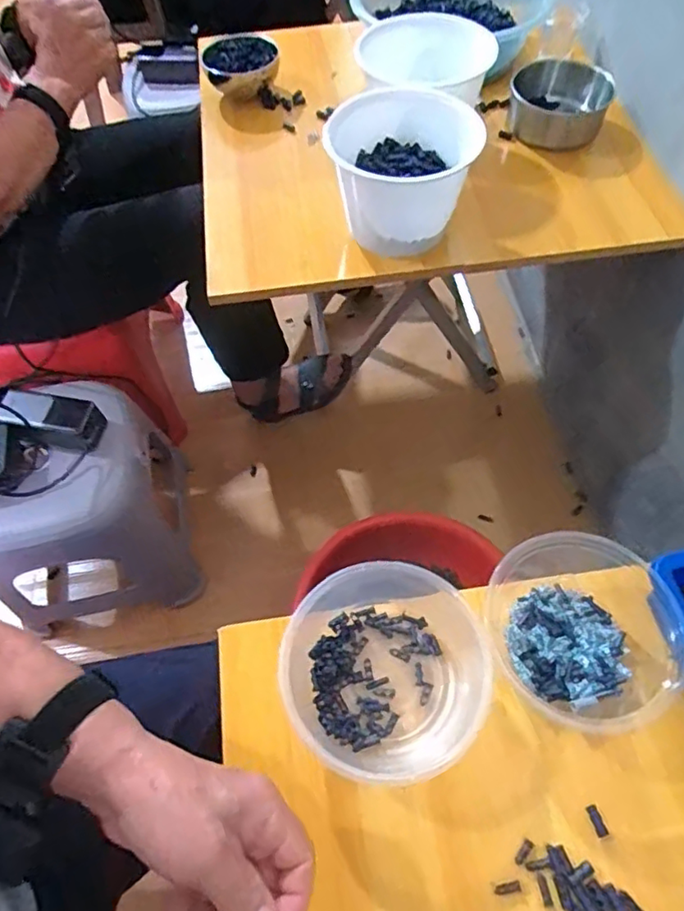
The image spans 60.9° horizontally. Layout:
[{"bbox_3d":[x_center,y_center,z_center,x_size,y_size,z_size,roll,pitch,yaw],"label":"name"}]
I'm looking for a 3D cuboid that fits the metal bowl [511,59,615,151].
[{"bbox_3d":[0.300,-0.488,0.800,0.126,0.053,0.107,1,62,2],"label":"metal bowl"}]

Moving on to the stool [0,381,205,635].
[{"bbox_3d":[-0.411,0.073,0.925,0.266,0.342,0.302,-14,63,-6],"label":"stool"}]

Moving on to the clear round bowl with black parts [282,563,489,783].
[{"bbox_3d":[0.032,0.155,0.428,0.140,0.047,0.138,-1,62,1],"label":"clear round bowl with black parts"}]

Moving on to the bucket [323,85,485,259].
[{"bbox_3d":[0.065,-0.333,0.684,0.160,0.112,0.169,-1,62,1],"label":"bucket"}]

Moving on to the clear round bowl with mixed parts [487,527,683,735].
[{"bbox_3d":[0.180,0.131,0.429,0.132,0.056,0.131,-1,62,1],"label":"clear round bowl with mixed parts"}]

